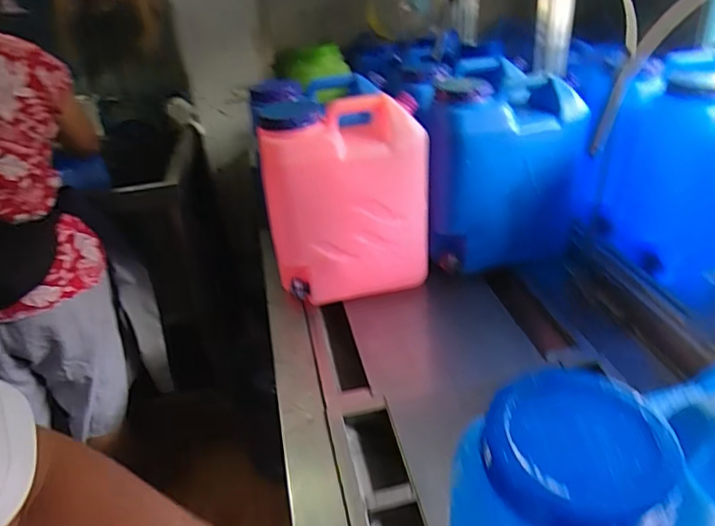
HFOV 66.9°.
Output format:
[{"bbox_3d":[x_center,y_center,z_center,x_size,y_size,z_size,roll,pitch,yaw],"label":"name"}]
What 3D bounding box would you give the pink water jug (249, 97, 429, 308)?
[{"bbox_3d":[-0.020,-0.118,1.115,0.323,0.389,0.146,-7,31,-9],"label":"pink water jug"}]

